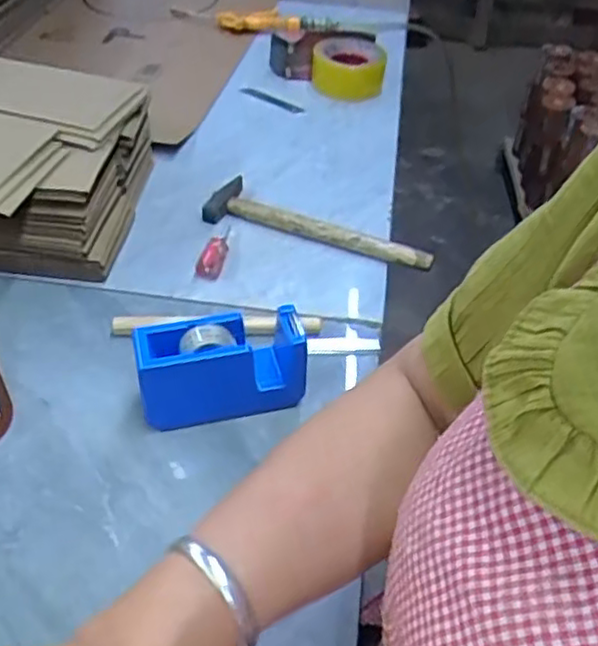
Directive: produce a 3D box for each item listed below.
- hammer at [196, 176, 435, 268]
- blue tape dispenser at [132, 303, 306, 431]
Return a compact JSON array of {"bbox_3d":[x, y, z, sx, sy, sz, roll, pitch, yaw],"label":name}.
[{"bbox_3d":[0.022,-0.098,0.726,0.243,0.030,0.066,17,45,13],"label":"hammer"},{"bbox_3d":[-0.060,0.036,0.546,0.127,0.080,0.042,-9,45,-14],"label":"blue tape dispenser"}]

